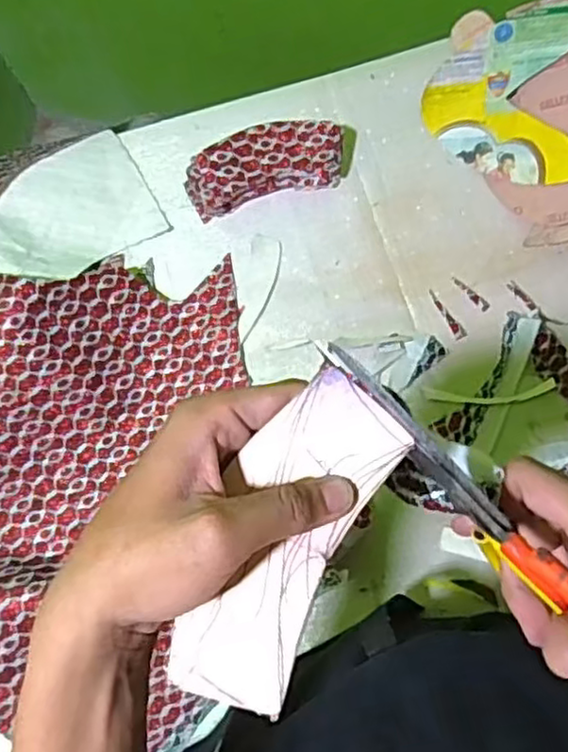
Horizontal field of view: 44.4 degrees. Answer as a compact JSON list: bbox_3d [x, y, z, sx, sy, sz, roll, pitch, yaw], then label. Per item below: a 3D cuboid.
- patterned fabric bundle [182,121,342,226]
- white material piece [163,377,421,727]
[{"bbox_3d":[-0.020,-0.214,0.710,0.156,0.042,0.066,-13,76,-1],"label":"patterned fabric bundle"},{"bbox_3d":[0.002,0.064,0.280,0.054,0.010,0.132,23,82,7],"label":"white material piece"}]

